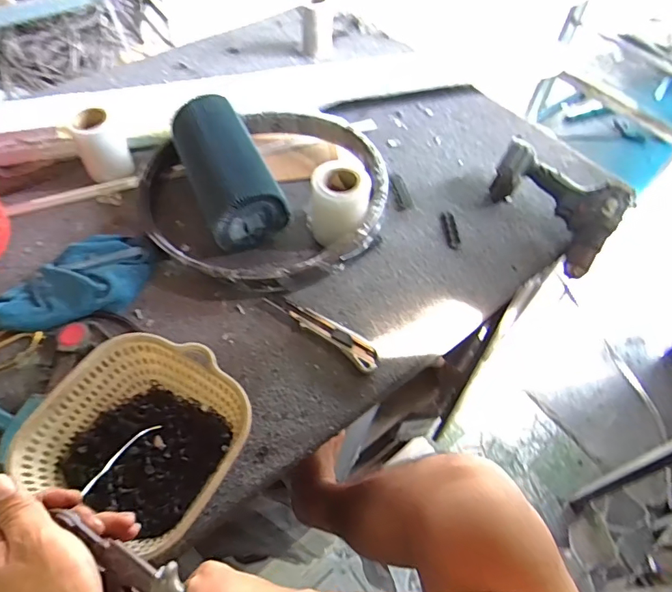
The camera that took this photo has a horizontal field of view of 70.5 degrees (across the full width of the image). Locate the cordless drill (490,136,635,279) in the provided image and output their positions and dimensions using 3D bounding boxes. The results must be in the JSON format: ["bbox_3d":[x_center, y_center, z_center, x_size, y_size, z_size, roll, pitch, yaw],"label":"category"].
[{"bbox_3d":[0.329,-0.140,0.728,0.195,0.082,0.132,35,61,20],"label":"cordless drill"}]

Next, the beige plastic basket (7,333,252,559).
[{"bbox_3d":[-0.195,0.150,0.502,0.191,0.088,0.190,27,58,15],"label":"beige plastic basket"}]

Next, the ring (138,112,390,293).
[{"bbox_3d":[-0.102,-0.153,0.733,0.361,0.067,0.333,1,55,-2],"label":"ring"}]

